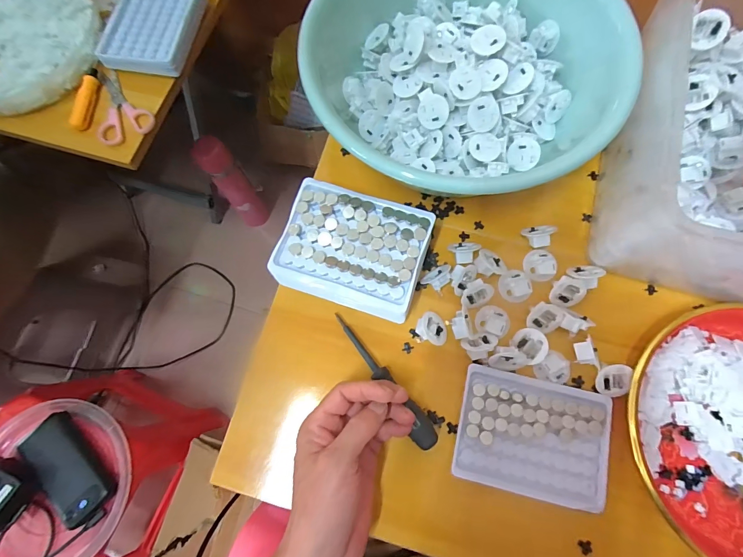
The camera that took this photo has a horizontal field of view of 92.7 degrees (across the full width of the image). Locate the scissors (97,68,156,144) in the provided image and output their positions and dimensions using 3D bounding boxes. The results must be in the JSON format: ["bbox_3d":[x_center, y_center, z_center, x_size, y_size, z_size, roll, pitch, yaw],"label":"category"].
[{"bbox_3d":[-0.302,-0.210,0.428,0.061,0.008,0.105,-19,75,-4],"label":"scissors"}]

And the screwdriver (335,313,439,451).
[{"bbox_3d":[0.008,0.092,0.326,0.022,0.023,0.143,-39,77,-9],"label":"screwdriver"}]

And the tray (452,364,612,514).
[{"bbox_3d":[0.141,0.138,0.313,0.126,0.009,0.096,13,75,5],"label":"tray"}]

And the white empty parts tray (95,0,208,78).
[{"bbox_3d":[-0.268,-0.309,0.434,0.098,0.025,0.127,11,75,4],"label":"white empty parts tray"}]

